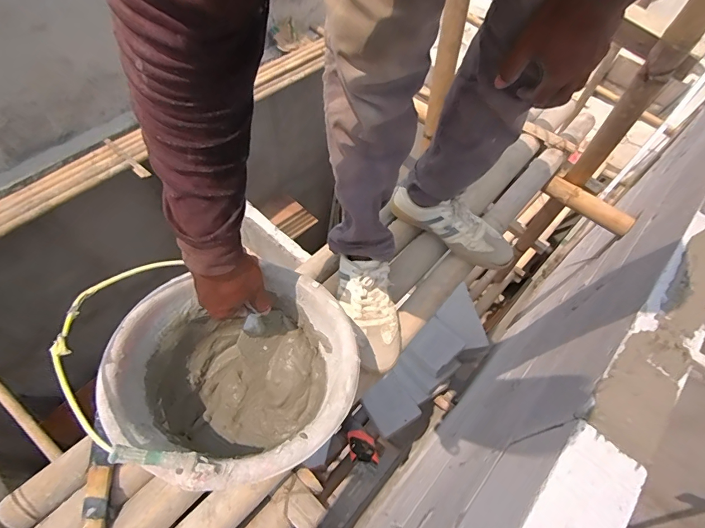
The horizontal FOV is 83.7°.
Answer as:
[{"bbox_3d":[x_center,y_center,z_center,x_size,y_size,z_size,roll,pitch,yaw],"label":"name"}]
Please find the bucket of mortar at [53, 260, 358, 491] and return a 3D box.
[{"bbox_3d":[-0.149,0.150,0.522,0.293,0.217,0.253,-11,59,-11],"label":"bucket of mortar"}]

